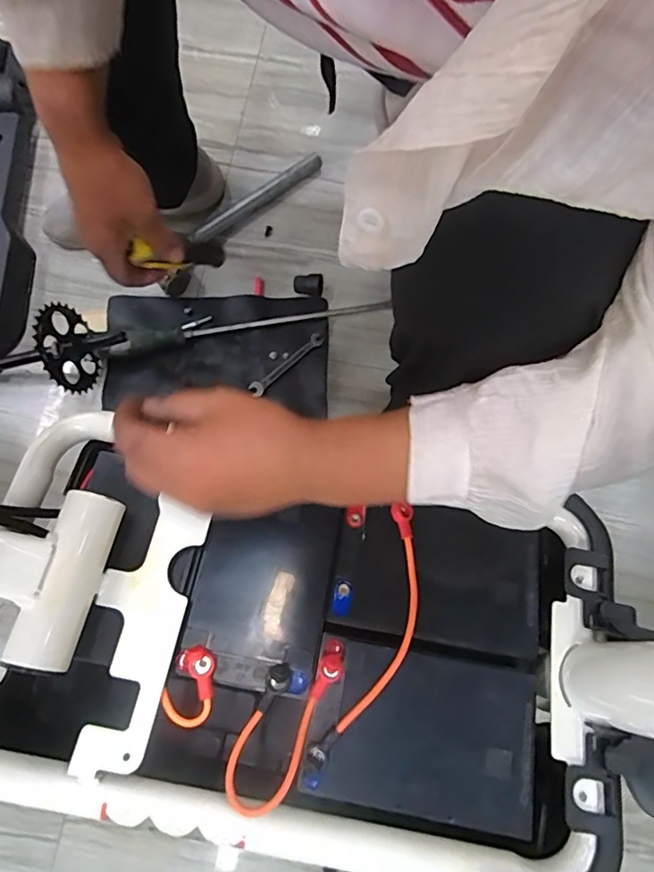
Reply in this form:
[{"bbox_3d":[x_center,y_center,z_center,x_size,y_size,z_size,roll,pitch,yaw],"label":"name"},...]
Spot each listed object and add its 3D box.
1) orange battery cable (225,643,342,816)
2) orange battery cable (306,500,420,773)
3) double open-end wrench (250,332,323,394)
[{"bbox_3d":[-0.028,0.183,0.338,0.041,0.029,0.108,27,78,6],"label":"orange battery cable"},{"bbox_3d":[0.038,0.136,0.359,0.040,0.027,0.179,20,78,5],"label":"orange battery cable"},{"bbox_3d":[-0.052,-0.095,0.677,0.112,0.005,0.018,-39,80,-8],"label":"double open-end wrench"}]

